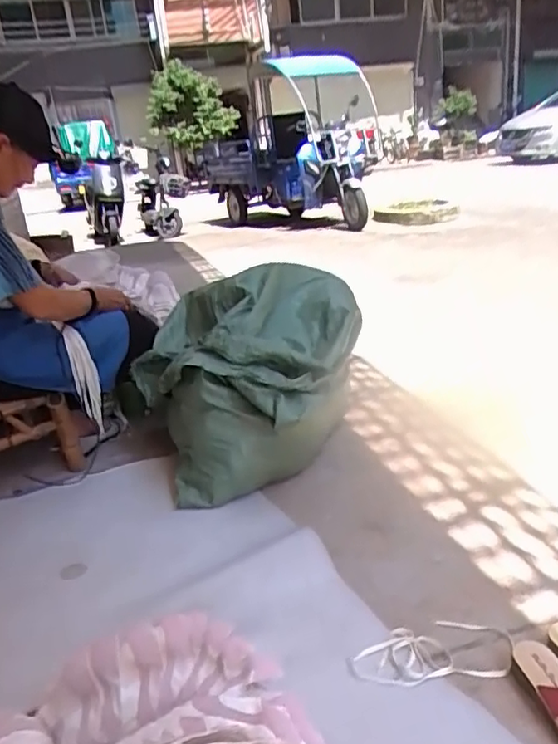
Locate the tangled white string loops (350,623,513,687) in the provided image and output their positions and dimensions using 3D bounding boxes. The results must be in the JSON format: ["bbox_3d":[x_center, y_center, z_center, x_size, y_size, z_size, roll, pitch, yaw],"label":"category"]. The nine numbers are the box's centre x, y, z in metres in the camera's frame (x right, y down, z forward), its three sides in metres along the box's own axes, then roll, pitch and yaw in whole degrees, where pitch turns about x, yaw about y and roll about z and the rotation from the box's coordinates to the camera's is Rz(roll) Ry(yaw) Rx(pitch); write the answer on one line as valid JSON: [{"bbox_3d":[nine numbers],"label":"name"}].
[{"bbox_3d":[0.246,0.446,0.951,0.268,0.013,0.122,-7,22,0],"label":"tangled white string loops"}]

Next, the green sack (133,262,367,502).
[{"bbox_3d":[-0.100,0.012,1.488,0.522,0.453,0.497,1,23,19],"label":"green sack"}]

